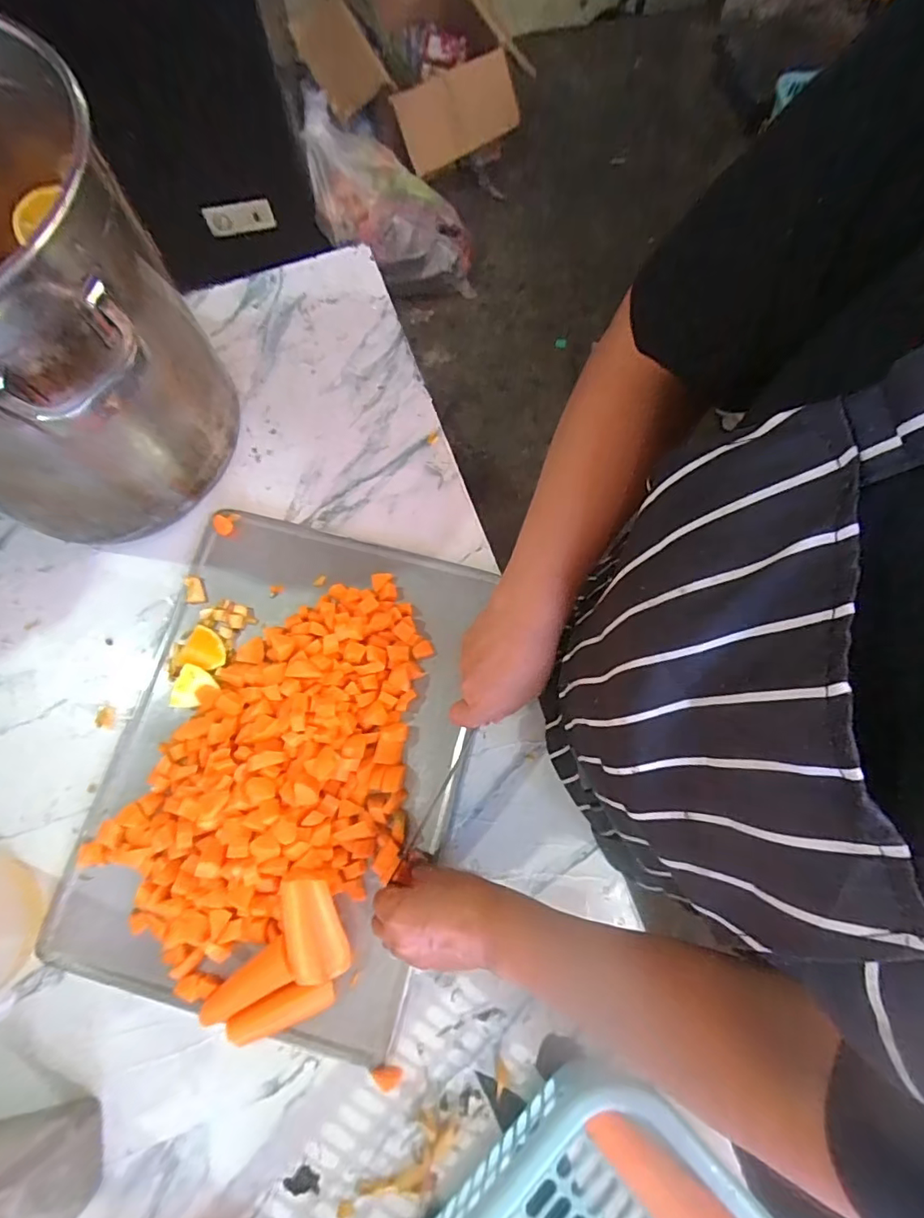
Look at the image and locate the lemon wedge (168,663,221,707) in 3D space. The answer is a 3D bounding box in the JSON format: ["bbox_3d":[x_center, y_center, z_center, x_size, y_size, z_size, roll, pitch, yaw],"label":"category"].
[{"bbox_3d":[-0.261,0.079,0.526,0.035,0.019,0.042,16,76,5],"label":"lemon wedge"}]

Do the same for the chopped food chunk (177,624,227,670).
[{"bbox_3d":[-0.258,0.039,0.535,0.046,0.016,0.040,11,76,4],"label":"chopped food chunk"}]

